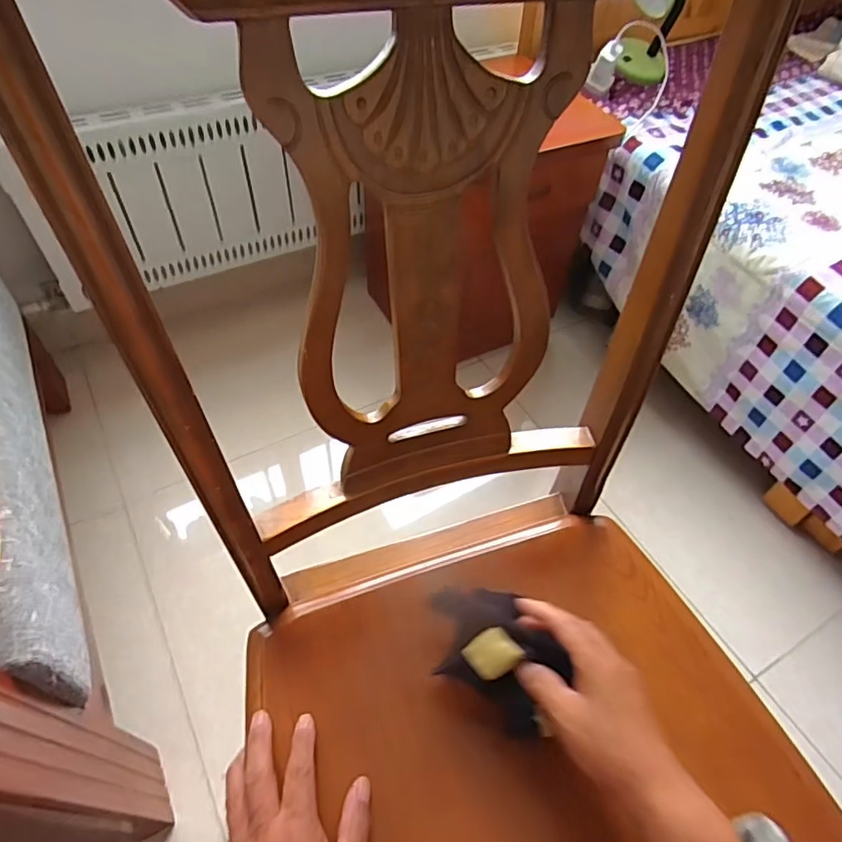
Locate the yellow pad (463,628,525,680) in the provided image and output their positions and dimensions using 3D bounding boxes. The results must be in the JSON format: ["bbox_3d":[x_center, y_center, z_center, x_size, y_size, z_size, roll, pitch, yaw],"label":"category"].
[{"bbox_3d":[0.054,0.175,0.424,0.035,0.009,0.033,-32,61,-25],"label":"yellow pad"}]

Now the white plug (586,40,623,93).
[{"bbox_3d":[0.364,-0.703,1.115,0.051,0.088,0.022,18,54,9],"label":"white plug"}]

